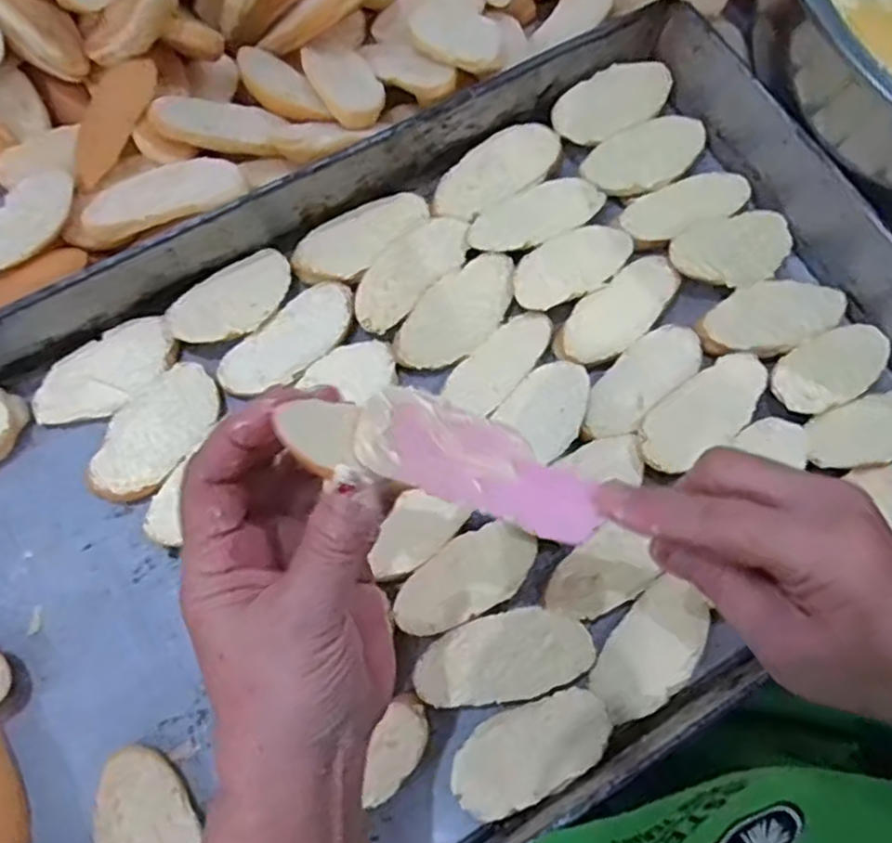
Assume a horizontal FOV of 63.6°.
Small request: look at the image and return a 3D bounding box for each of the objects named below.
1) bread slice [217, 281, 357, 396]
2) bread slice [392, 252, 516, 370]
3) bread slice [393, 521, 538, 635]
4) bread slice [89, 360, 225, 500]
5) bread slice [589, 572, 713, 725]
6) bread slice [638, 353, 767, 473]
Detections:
[{"bbox_3d":[-0.093,-0.049,0.431,0.091,0.005,0.038,-43,76,-11],"label":"bread slice"},{"bbox_3d":[0.008,-0.066,0.438,0.091,0.018,0.040,-40,76,-11],"label":"bread slice"},{"bbox_3d":[0.011,0.083,0.385,0.082,0.009,0.040,-28,74,-7],"label":"bread slice"},{"bbox_3d":[-0.168,0.005,0.414,0.048,0.010,0.088,33,76,11],"label":"bread slice"},{"bbox_3d":[0.111,0.123,0.385,0.042,0.007,0.077,34,76,11],"label":"bread slice"},{"bbox_3d":[0.151,-0.006,0.417,0.091,0.011,0.040,-36,75,-10],"label":"bread slice"}]

